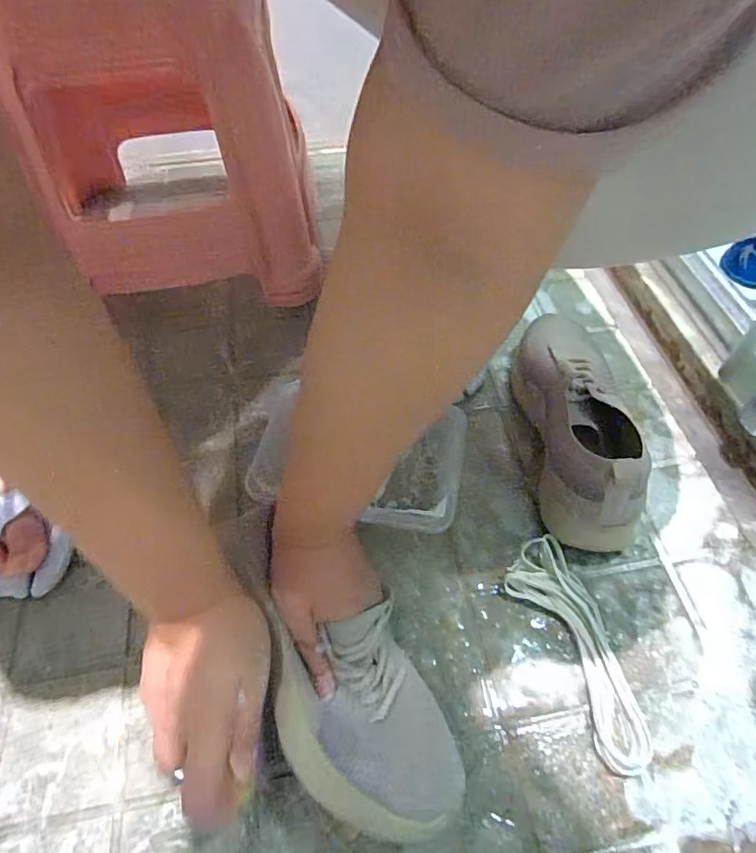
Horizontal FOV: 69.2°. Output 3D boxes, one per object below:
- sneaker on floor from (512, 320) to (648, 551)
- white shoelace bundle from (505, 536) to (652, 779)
[{"bbox_3d":[0.182,-0.017,0.517,0.087,0.105,0.253,3,55,3],"label":"sneaker on floor"},{"bbox_3d":[0.159,0.173,0.436,0.056,0.017,0.174,-18,57,-12],"label":"white shoelace bundle"}]

